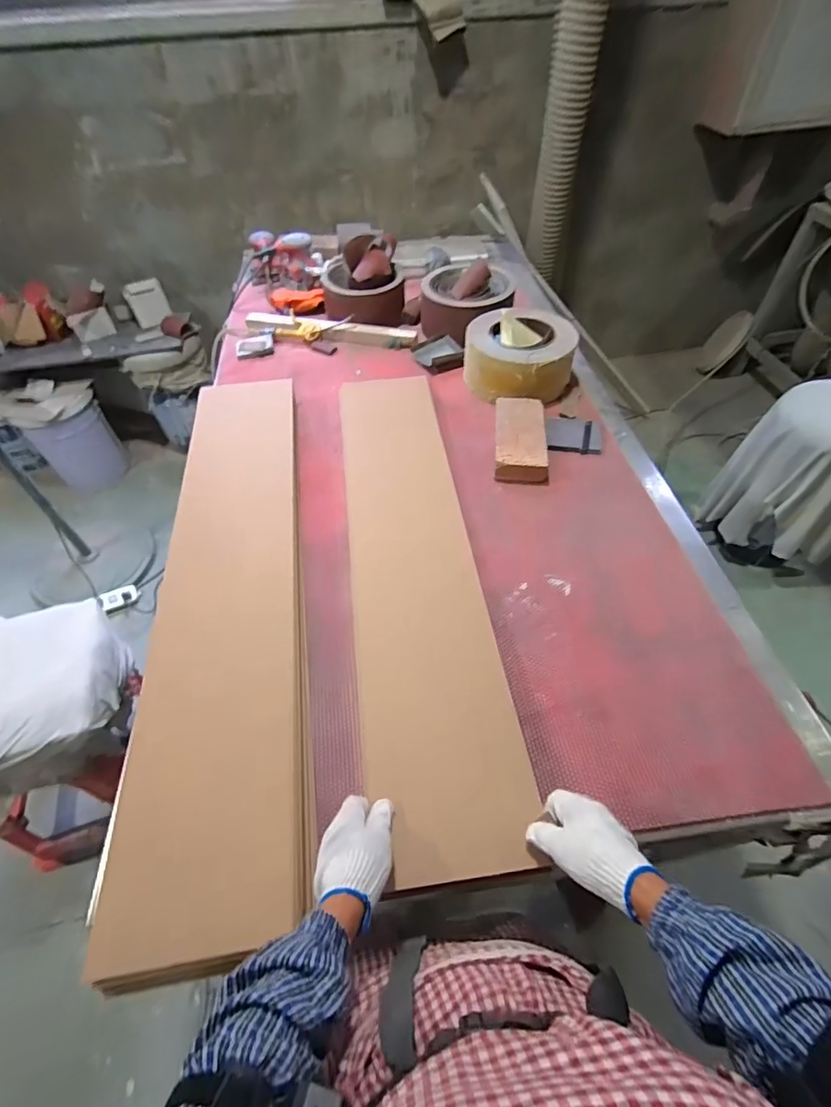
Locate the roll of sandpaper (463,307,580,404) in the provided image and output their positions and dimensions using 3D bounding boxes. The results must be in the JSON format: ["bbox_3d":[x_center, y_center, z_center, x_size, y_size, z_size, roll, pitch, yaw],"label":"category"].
[{"bbox_3d":[0.239,-0.455,1.134,0.252,0.127,0.225,5,53,5],"label":"roll of sandpaper"}]

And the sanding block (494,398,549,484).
[{"bbox_3d":[0.217,-0.244,1.026,0.108,0.052,0.227,3,52,4],"label":"sanding block"}]

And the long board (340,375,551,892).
[{"bbox_3d":[-0.020,-0.029,0.862,0.209,0.042,1.021,-7,50,-4],"label":"long board"}]

